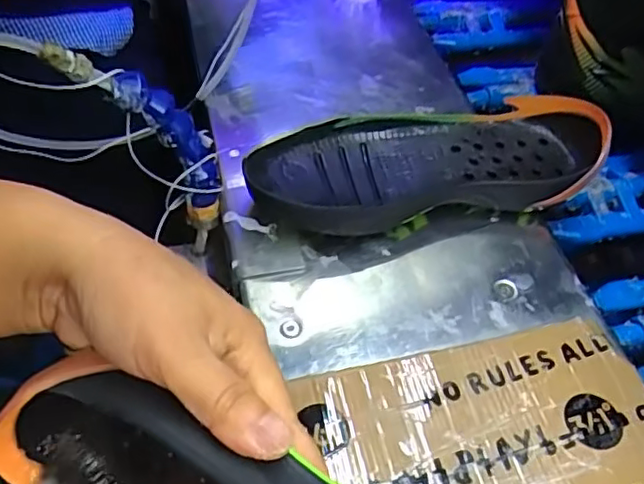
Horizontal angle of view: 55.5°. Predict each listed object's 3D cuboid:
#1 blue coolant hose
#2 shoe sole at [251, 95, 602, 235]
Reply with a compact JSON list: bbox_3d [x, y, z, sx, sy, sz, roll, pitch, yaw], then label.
[{"bbox_3d":[-0.105,-0.064,0.402,0.048,0.187,0.025,-22,52,7],"label":"blue coolant hose"},{"bbox_3d":[0.080,-0.061,0.474,0.274,0.046,0.103,-10,51,-9],"label":"shoe sole"}]

